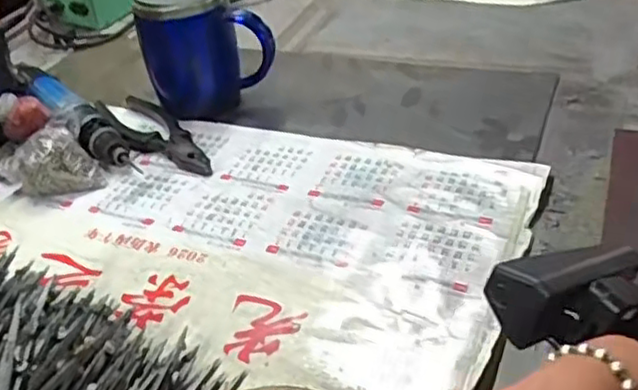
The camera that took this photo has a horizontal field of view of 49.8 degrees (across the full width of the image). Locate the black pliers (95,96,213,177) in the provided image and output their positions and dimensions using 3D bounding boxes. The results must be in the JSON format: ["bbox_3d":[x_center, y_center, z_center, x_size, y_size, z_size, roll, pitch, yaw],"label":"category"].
[{"bbox_3d":[-0.150,-0.054,0.618,0.050,0.013,0.162,-26,40,-25],"label":"black pliers"}]

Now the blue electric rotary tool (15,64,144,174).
[{"bbox_3d":[-0.231,-0.077,0.642,0.035,0.035,0.212,-29,42,-28],"label":"blue electric rotary tool"}]

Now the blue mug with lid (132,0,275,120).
[{"bbox_3d":[-0.109,-0.148,0.640,0.111,0.133,0.092,-13,37,-9],"label":"blue mug with lid"}]

